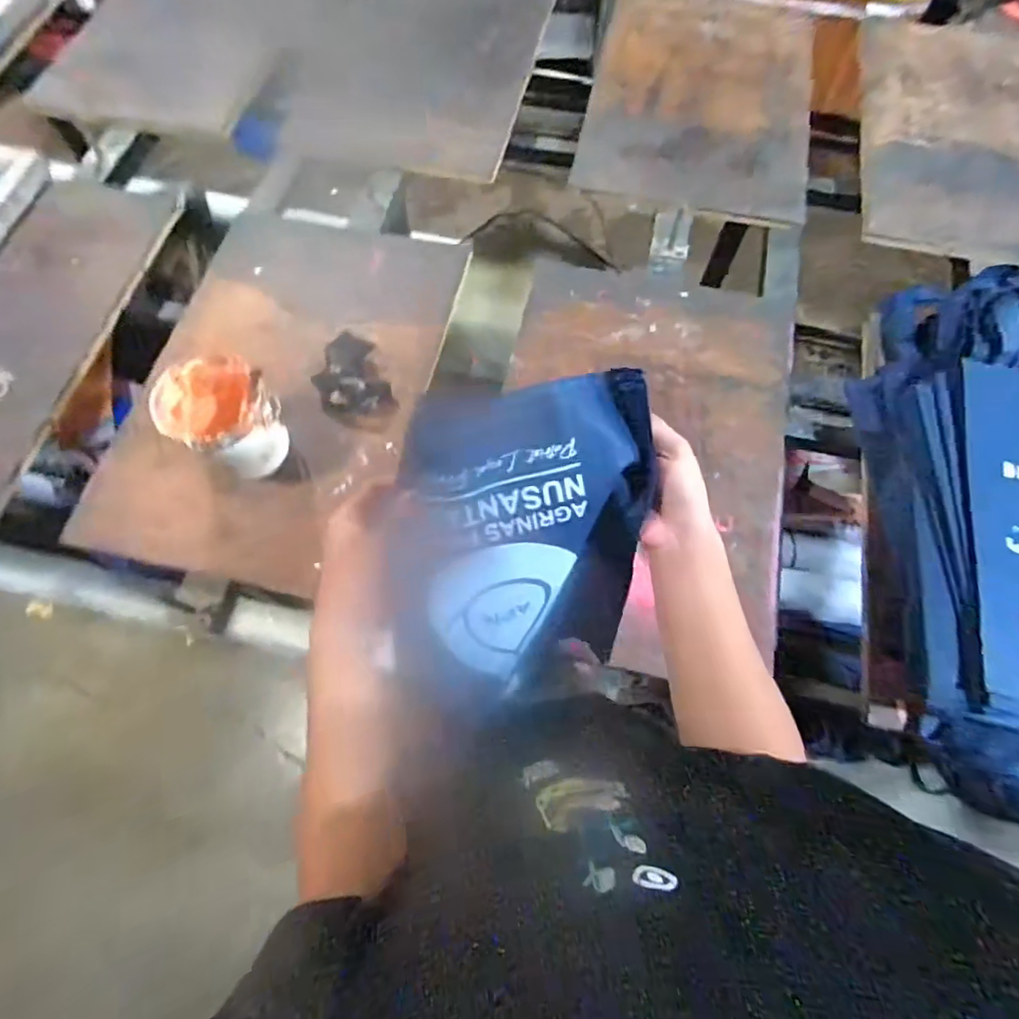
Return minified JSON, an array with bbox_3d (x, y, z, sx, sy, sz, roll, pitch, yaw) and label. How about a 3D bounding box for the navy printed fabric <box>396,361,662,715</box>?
[{"bbox_3d":[0.009,0.030,0.439,0.183,0.258,0.032,-1,27,-10],"label":"navy printed fabric"}]

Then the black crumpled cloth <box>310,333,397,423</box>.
[{"bbox_3d":[-0.220,-0.175,0.809,0.099,0.062,0.125,-28,72,-12],"label":"black crumpled cloth"}]

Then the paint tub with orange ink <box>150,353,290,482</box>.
[{"bbox_3d":[-0.355,-0.112,0.718,0.131,0.114,0.119,43,74,14],"label":"paint tub with orange ink"}]

